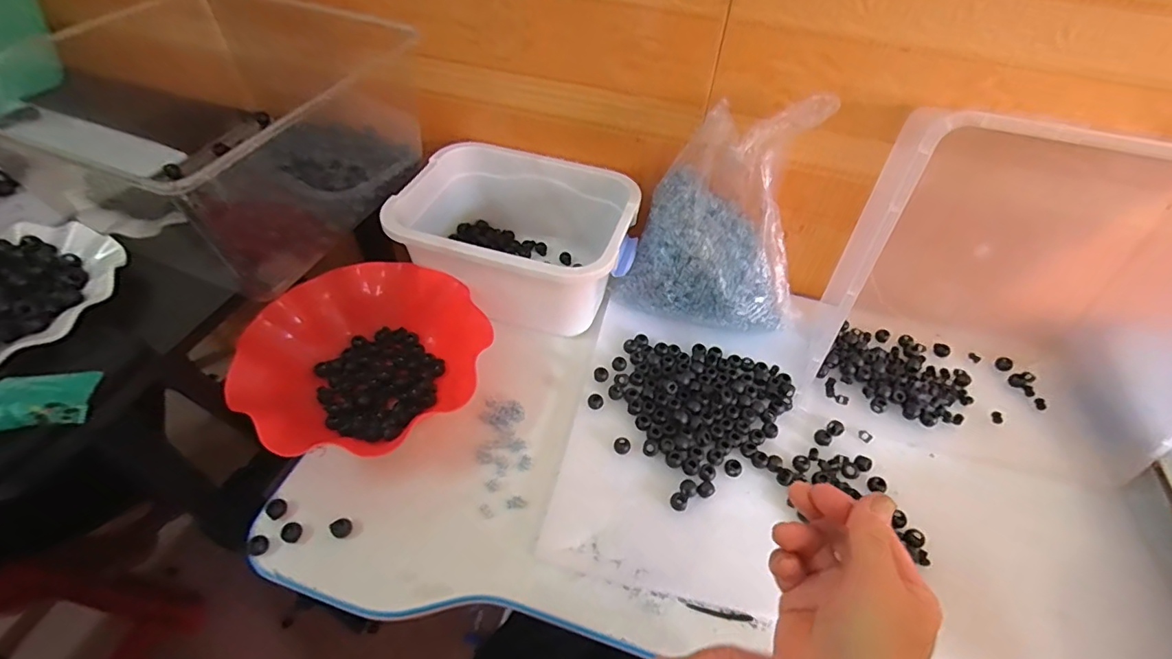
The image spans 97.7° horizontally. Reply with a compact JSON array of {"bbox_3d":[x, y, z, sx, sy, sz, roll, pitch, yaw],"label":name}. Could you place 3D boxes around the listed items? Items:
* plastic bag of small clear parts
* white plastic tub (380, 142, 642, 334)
[{"bbox_3d":[0.145,-0.112,0.527,0.187,0.209,0.125,17,55,11],"label":"plastic bag of small clear parts"},{"bbox_3d":[-0.075,-0.110,0.606,0.247,0.124,0.180,15,55,9],"label":"white plastic tub"}]

